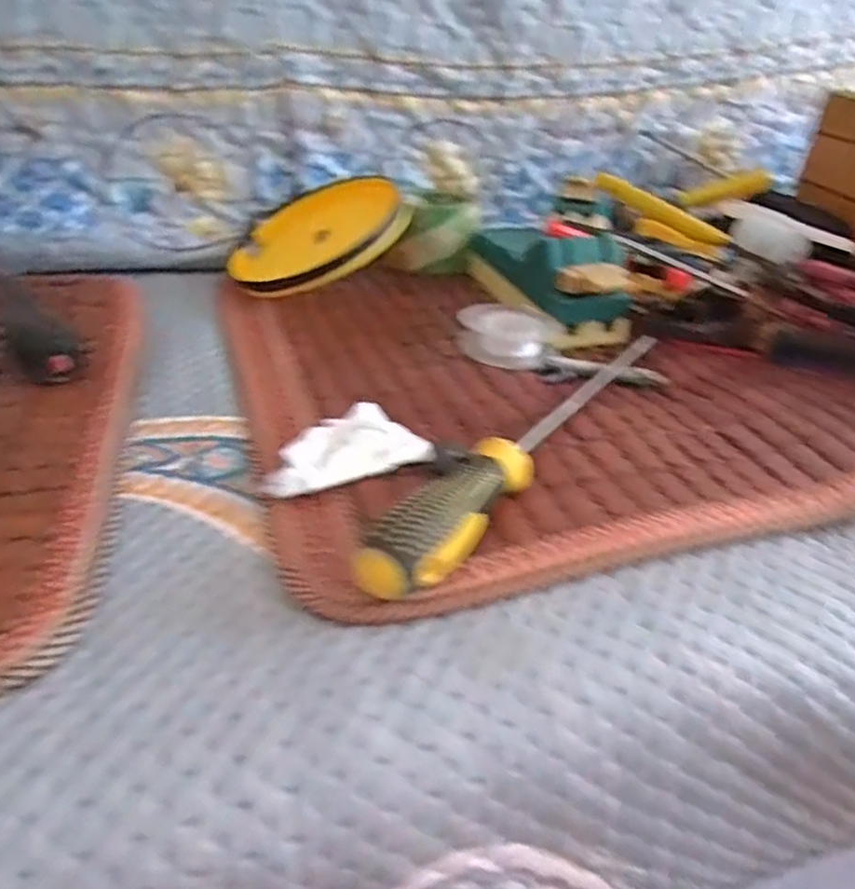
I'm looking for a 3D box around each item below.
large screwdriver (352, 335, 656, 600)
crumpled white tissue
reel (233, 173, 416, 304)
[{"bbox_3d":[0.053,-0.006,0.335,0.028,0.032,0.263,21,38,26],"label":"large screwdriver"},{"bbox_3d":[-0.043,0.003,0.334,0.082,0.015,0.052,-15,38,-24],"label":"crumpled white tissue"},{"bbox_3d":[-0.096,-0.182,0.575,0.152,0.019,0.169,-26,44,1],"label":"reel"}]

